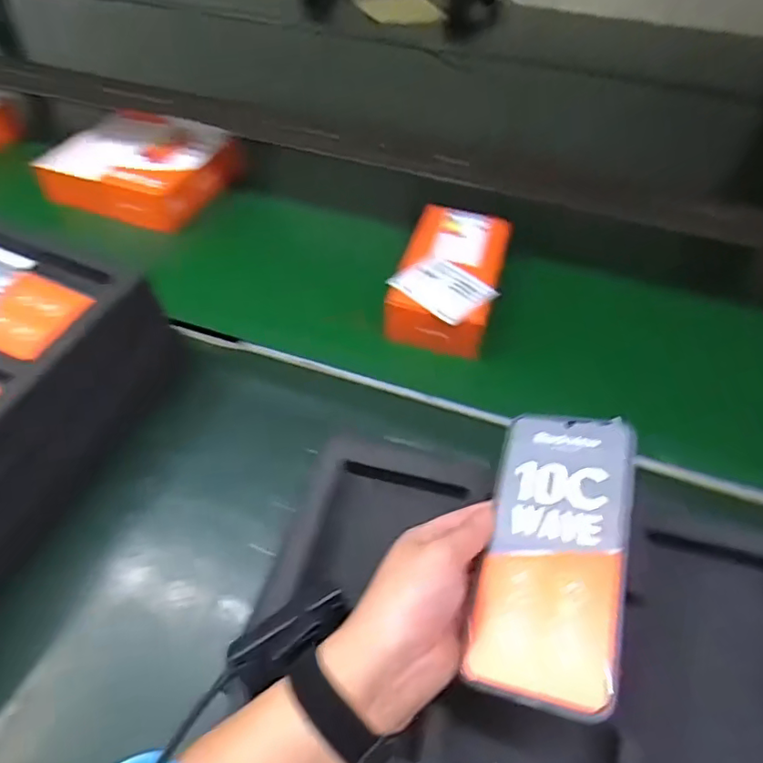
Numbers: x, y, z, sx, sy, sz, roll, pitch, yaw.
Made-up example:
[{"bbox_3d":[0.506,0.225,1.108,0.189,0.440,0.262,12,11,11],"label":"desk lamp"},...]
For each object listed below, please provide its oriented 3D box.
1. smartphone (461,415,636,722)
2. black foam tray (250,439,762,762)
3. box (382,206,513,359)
[{"bbox_3d":[0.103,0.096,0.336,0.079,0.014,0.174,4,60,25],"label":"smartphone"},{"bbox_3d":[0.161,0.181,0.383,0.474,0.043,0.247,11,51,7],"label":"black foam tray"},{"bbox_3d":[0.080,-0.123,0.654,0.111,0.052,0.199,13,52,8],"label":"box"}]

